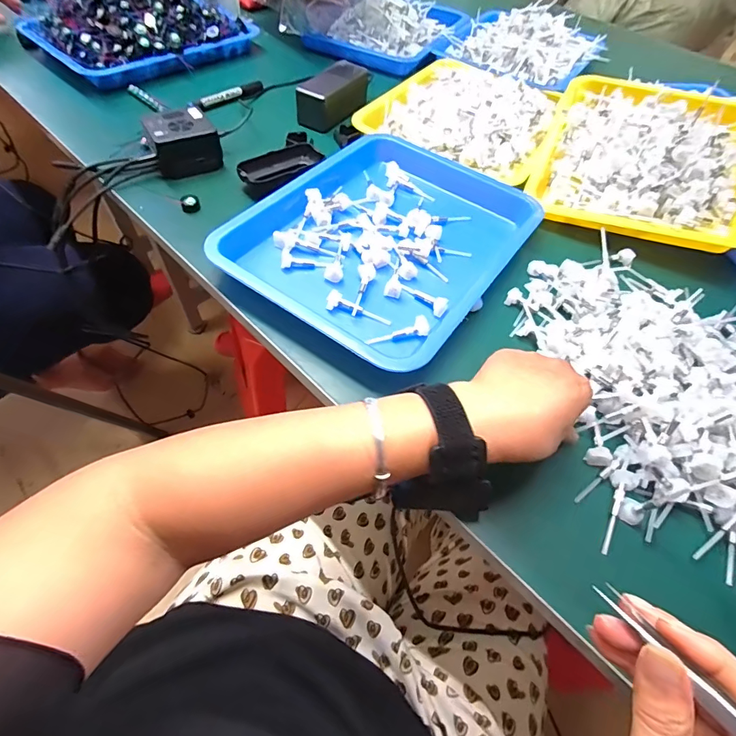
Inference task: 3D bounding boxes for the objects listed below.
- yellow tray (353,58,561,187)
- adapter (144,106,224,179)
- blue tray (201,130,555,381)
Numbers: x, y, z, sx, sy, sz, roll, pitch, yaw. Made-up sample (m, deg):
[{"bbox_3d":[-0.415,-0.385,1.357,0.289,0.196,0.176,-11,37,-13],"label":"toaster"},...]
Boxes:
[{"bbox_3d":[0.152,-0.391,0.623,0.251,0.038,0.248,27,58,13],"label":"yellow tray"},{"bbox_3d":[-0.245,-0.294,0.544,0.083,0.056,0.065,-29,63,-21],"label":"adapter"},{"bbox_3d":[0.029,-0.161,0.478,0.263,0.032,0.329,32,59,16],"label":"blue tray"}]

